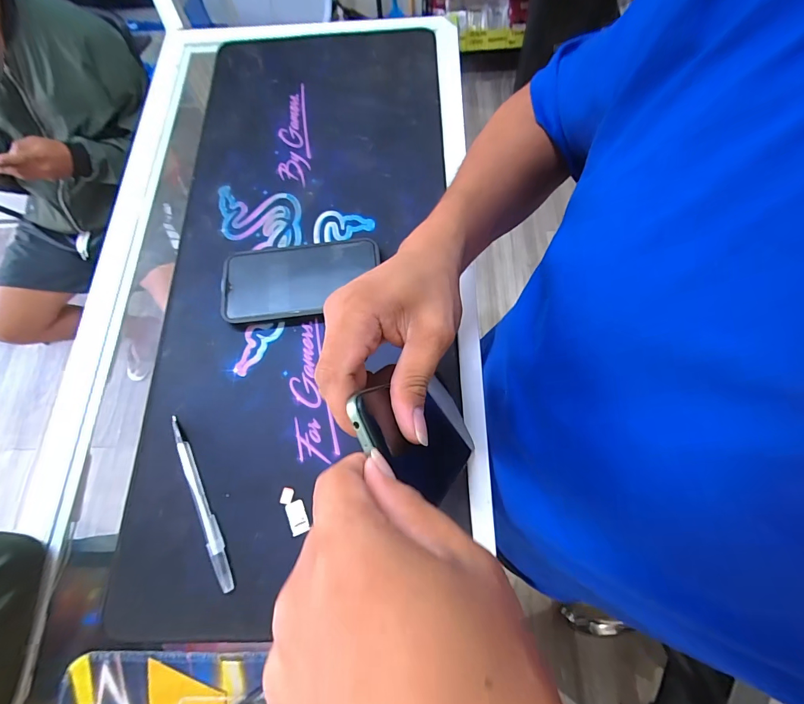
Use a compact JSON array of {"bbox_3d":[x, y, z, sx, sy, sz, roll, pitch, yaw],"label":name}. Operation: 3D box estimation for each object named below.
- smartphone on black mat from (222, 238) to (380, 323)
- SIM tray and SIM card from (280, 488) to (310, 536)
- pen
[{"bbox_3d":[-0.104,-0.074,0.398,0.158,0.014,0.080,-7,70,0],"label":"smartphone on black mat"},{"bbox_3d":[-0.091,0.133,0.325,0.016,0.004,0.038,-27,71,-7],"label":"SIM tray and SIM card"},{"bbox_3d":[-0.172,0.124,0.328,0.012,0.005,0.152,-28,71,-7],"label":"pen"}]

